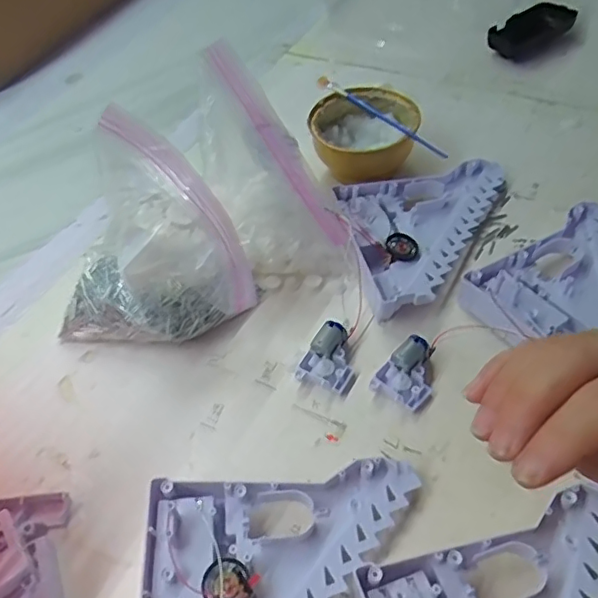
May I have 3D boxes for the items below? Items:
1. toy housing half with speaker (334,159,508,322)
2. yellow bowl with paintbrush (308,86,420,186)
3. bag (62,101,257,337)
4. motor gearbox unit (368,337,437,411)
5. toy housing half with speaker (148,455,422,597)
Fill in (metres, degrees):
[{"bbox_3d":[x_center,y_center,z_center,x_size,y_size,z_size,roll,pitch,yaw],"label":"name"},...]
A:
[{"bbox_3d":[0.117,-0.055,0.475,0.153,0.032,0.131,-15,51,-7],"label":"toy housing half with speaker"},{"bbox_3d":[0.060,-0.148,0.545,0.097,0.056,0.102,-3,50,3],"label":"yellow bowl with paintbrush"},{"bbox_3d":[-0.116,-0.035,0.413,0.146,0.145,0.089,-16,51,-8],"label":"bag"},{"bbox_3d":[0.078,0.051,0.397,0.035,0.019,0.047,33,61,28],"label":"motor gearbox unit"},{"bbox_3d":[-0.007,0.160,0.311,0.155,0.028,0.130,-8,50,-1],"label":"toy housing half with speaker"}]

